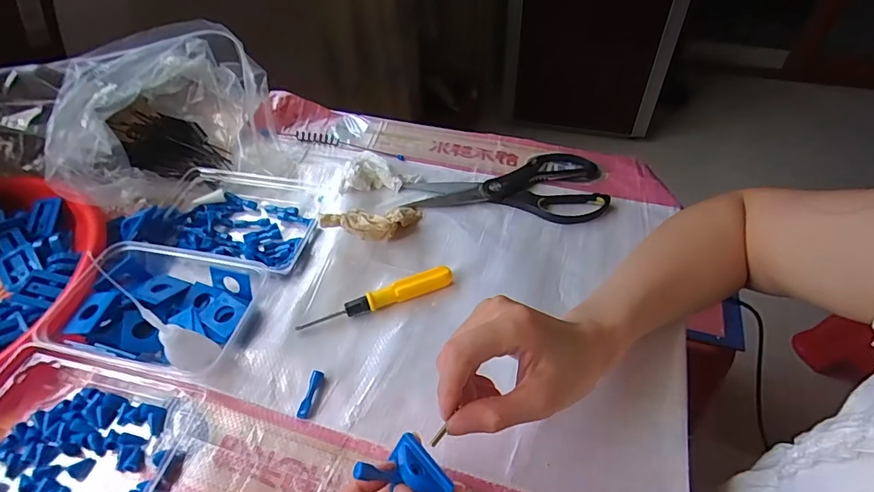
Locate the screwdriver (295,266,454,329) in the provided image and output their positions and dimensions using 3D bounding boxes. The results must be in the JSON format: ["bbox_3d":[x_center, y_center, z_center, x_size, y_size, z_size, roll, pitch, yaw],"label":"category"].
[{"bbox_3d":[-0.053,0.047,0.420,0.140,0.019,0.014,-18,50,-14],"label":"screwdriver"}]

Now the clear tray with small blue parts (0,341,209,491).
[{"bbox_3d":[-0.276,0.140,0.339,0.164,0.031,0.122,9,49,10],"label":"clear tray with small blue parts"}]

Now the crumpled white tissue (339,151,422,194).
[{"bbox_3d":[-0.065,-0.078,0.527,0.079,0.025,0.055,12,50,13],"label":"crumpled white tissue"}]

